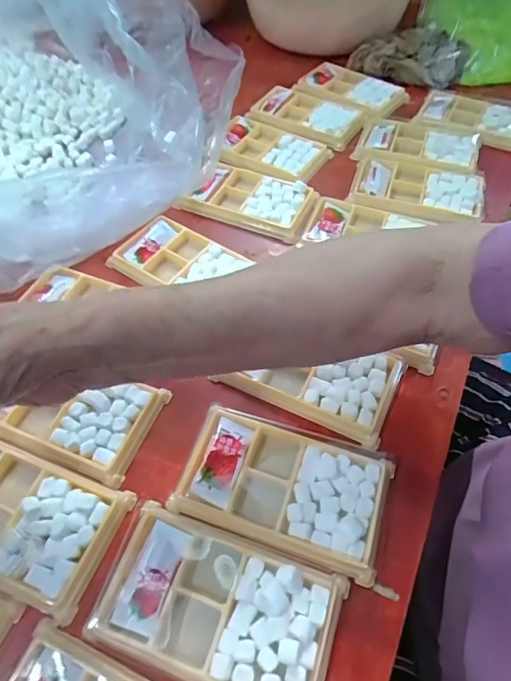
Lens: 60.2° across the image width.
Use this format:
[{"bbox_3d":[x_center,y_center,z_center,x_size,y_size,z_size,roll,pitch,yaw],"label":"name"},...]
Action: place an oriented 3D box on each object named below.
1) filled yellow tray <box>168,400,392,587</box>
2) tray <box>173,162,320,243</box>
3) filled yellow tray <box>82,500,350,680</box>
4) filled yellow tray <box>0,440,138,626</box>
[{"bbox_3d":[0.020,0.095,0.298,0.134,0.013,0.081,17,58,10],"label":"filled yellow tray"},{"bbox_3d":[-0.004,-0.151,0.468,0.132,0.016,0.075,22,59,13],"label":"tray"},{"bbox_3d":[-0.021,0.154,0.256,0.132,0.015,0.078,17,58,10],"label":"filled yellow tray"},{"bbox_3d":[-0.157,0.113,0.288,0.130,0.015,0.075,19,59,11],"label":"filled yellow tray"}]

